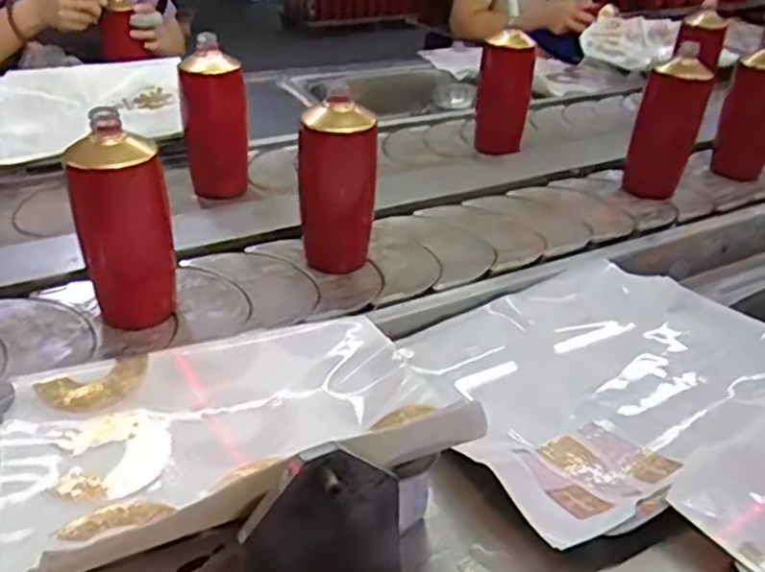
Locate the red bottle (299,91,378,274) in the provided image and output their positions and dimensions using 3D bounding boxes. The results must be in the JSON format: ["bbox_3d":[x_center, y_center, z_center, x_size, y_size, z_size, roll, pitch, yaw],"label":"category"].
[{"bbox_3d":[-0.048,-0.106,0.760,0.068,0.187,0.064,-25,41,-39],"label":"red bottle"}]

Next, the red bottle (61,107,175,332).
[{"bbox_3d":[-0.240,-0.053,0.652,0.066,0.192,0.066,13,32,16],"label":"red bottle"}]

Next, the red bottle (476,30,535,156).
[{"bbox_3d":[0.204,-0.316,1.171,0.080,0.178,0.068,3,31,-1],"label":"red bottle"}]

